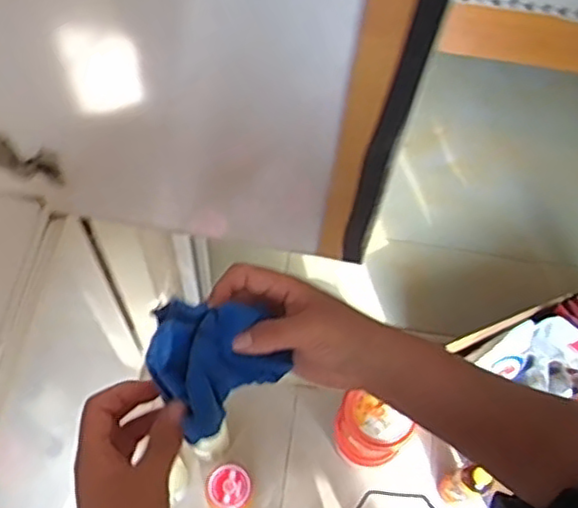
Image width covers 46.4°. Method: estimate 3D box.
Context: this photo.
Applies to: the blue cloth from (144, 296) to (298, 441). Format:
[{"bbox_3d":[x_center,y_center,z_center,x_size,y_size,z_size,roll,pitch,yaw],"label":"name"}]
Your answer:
[{"bbox_3d":[-0.044,0.060,0.413,0.078,0.054,0.079,-28,69,-11],"label":"blue cloth"}]

